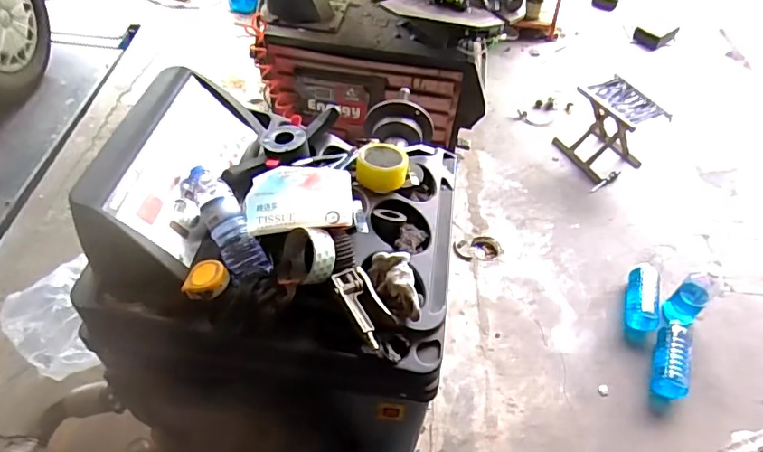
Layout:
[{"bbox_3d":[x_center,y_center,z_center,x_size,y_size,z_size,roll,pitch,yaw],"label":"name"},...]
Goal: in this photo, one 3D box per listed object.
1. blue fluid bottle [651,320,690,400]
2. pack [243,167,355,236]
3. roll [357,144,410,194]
[{"bbox_3d":[0.848,0.382,1.530,0.075,0.069,0.262,19,51,11],"label":"blue fluid bottle"},{"bbox_3d":[-0.124,-0.045,0.804,0.159,0.058,0.098,-1,47,-4],"label":"pack"},{"bbox_3d":[0.002,-0.111,0.969,0.093,0.045,0.091,2,50,-2],"label":"roll"}]

